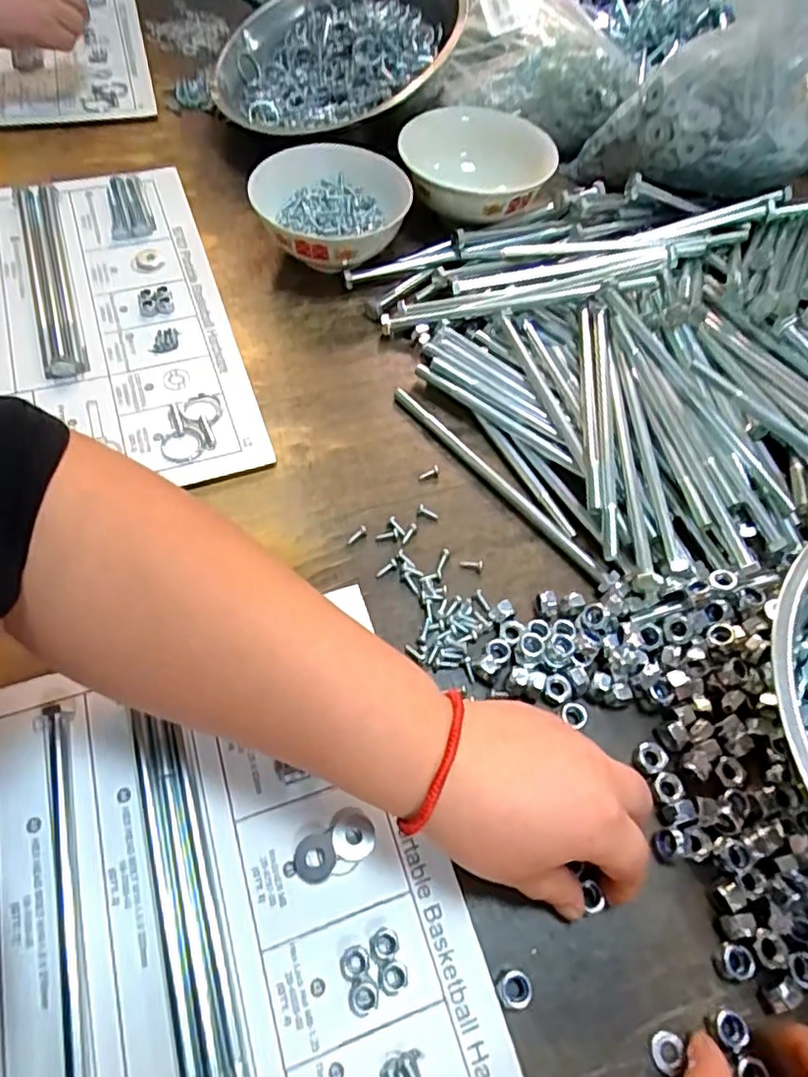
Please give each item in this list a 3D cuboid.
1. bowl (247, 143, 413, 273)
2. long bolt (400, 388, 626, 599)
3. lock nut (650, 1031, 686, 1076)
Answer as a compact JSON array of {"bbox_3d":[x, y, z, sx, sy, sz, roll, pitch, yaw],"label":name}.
[{"bbox_3d":[-0.063,-0.277,0.544,0.126,0.064,0.118,1,58,-2],"label":"bowl"},{"bbox_3d":[0.067,-0.041,0.444,0.019,0.014,0.212,-33,65,-21],"label":"long bolt"},{"bbox_3d":[0.121,0.237,0.291,0.013,0.004,0.016,1,58,-3],"label":"lock nut"}]

